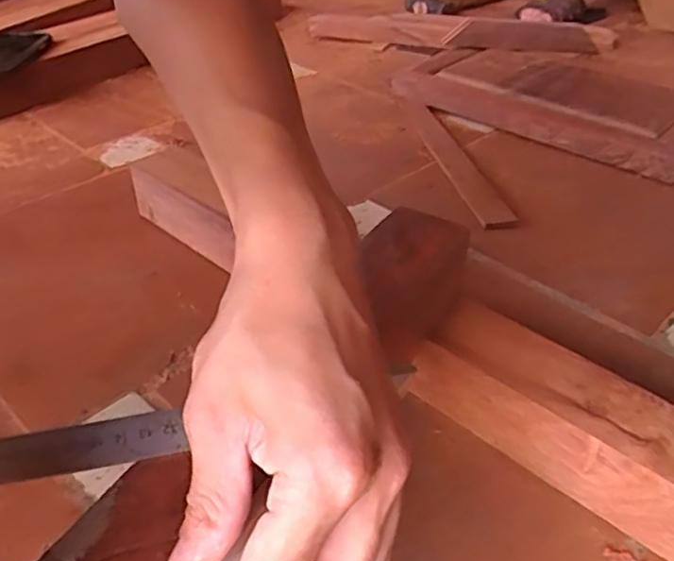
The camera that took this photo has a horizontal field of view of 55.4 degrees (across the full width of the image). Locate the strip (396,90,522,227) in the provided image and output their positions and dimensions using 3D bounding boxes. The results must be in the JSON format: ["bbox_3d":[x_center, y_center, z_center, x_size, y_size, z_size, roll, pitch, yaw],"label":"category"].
[{"bbox_3d":[0.125,-0.143,0.722,0.040,0.015,0.310,-7,37,-10],"label":"strip"}]

